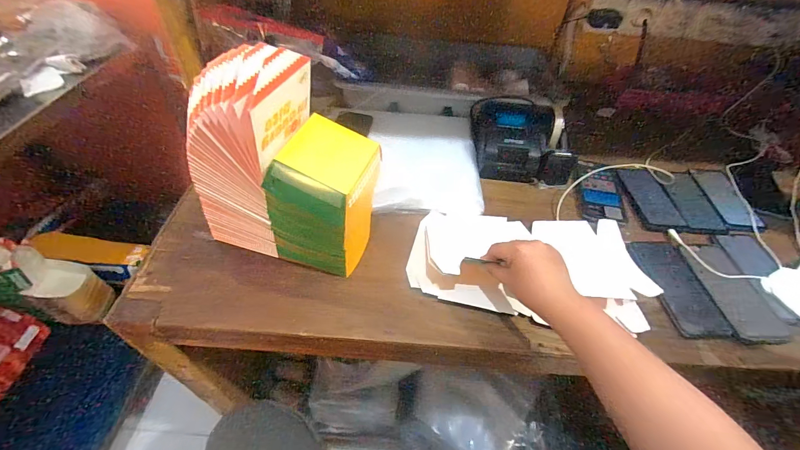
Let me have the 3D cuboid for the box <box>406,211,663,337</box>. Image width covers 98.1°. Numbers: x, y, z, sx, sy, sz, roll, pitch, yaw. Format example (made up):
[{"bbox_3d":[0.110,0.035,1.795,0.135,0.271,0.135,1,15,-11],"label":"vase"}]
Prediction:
[{"bbox_3d":[0.184,0.055,0.530,0.331,0.037,0.190,2,48,1],"label":"box"}]

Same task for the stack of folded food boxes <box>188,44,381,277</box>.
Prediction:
[{"bbox_3d":[-0.149,-0.072,0.443,0.226,0.275,0.095,14,49,8],"label":"stack of folded food boxes"}]

